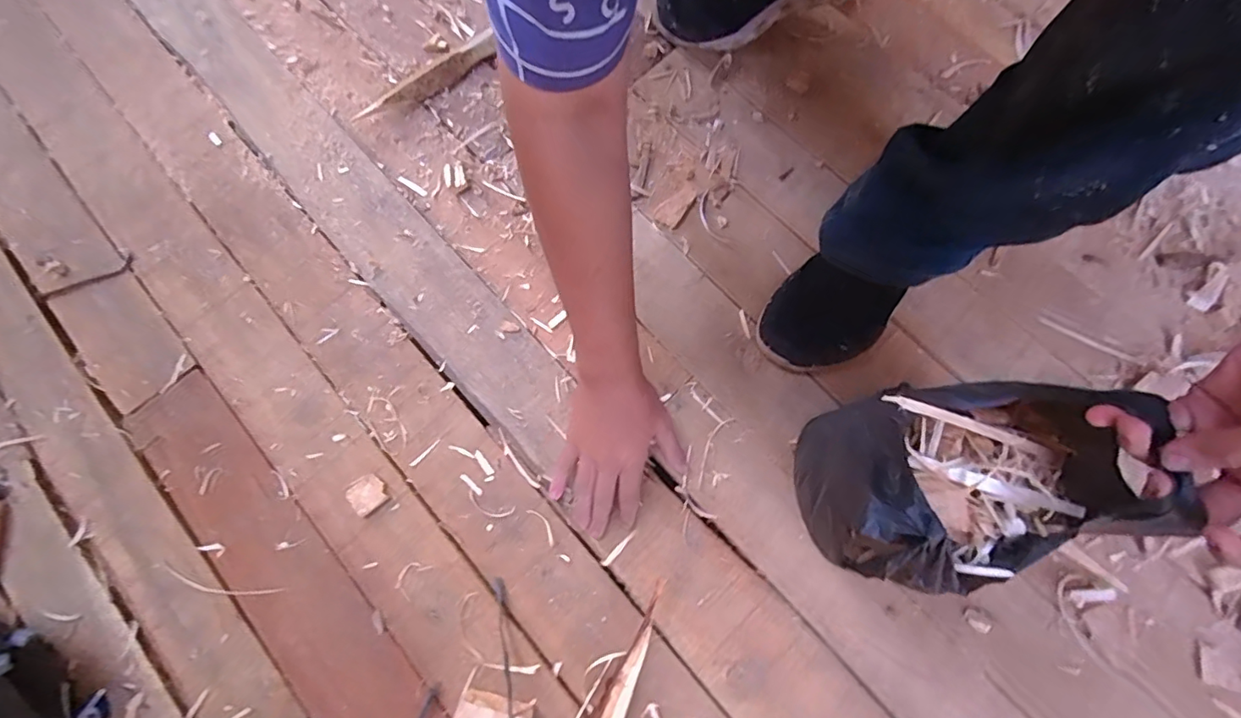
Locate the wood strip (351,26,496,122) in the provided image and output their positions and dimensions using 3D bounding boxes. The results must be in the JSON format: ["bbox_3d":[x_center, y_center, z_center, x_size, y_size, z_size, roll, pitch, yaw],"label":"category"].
[{"bbox_3d":[-0.225,-0.321,0.612,0.172,0.023,0.031,-34,77,-9],"label":"wood strip"}]

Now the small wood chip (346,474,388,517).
[{"bbox_3d":[-0.237,0.127,0.497,0.032,0.009,0.030,-39,78,-10],"label":"small wood chip"}]

